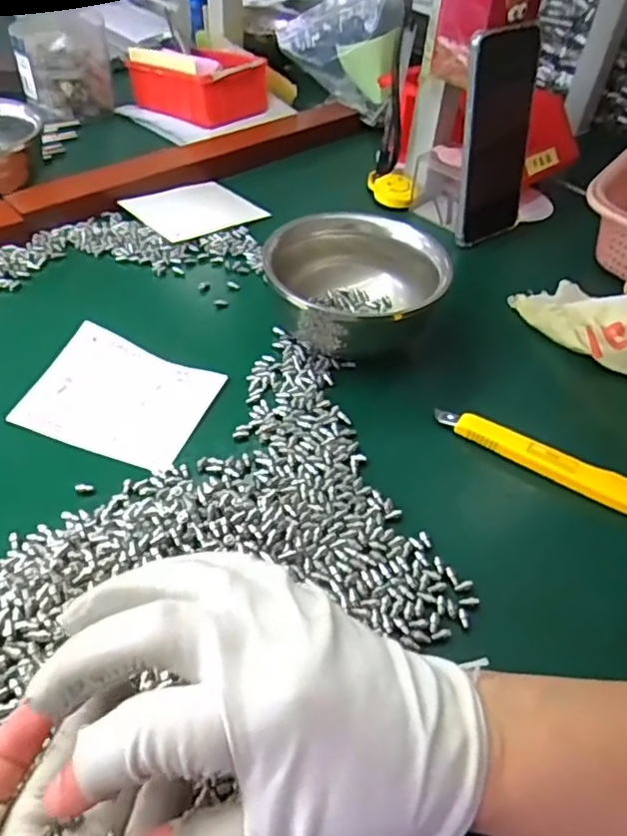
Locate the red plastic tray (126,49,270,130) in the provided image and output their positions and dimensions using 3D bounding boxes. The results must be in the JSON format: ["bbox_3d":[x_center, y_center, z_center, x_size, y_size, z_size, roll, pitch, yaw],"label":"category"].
[{"bbox_3d":[-0.131,-0.374,0.695,0.143,0.058,0.090,32,51,23],"label":"red plastic tray"}]

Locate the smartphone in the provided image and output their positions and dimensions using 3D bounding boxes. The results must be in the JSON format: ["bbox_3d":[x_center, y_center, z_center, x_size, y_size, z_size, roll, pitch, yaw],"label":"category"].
[{"bbox_3d":[0.155,-0.234,0.532,0.076,0.166,0.015,-29,44,-26],"label":"smartphone"}]

